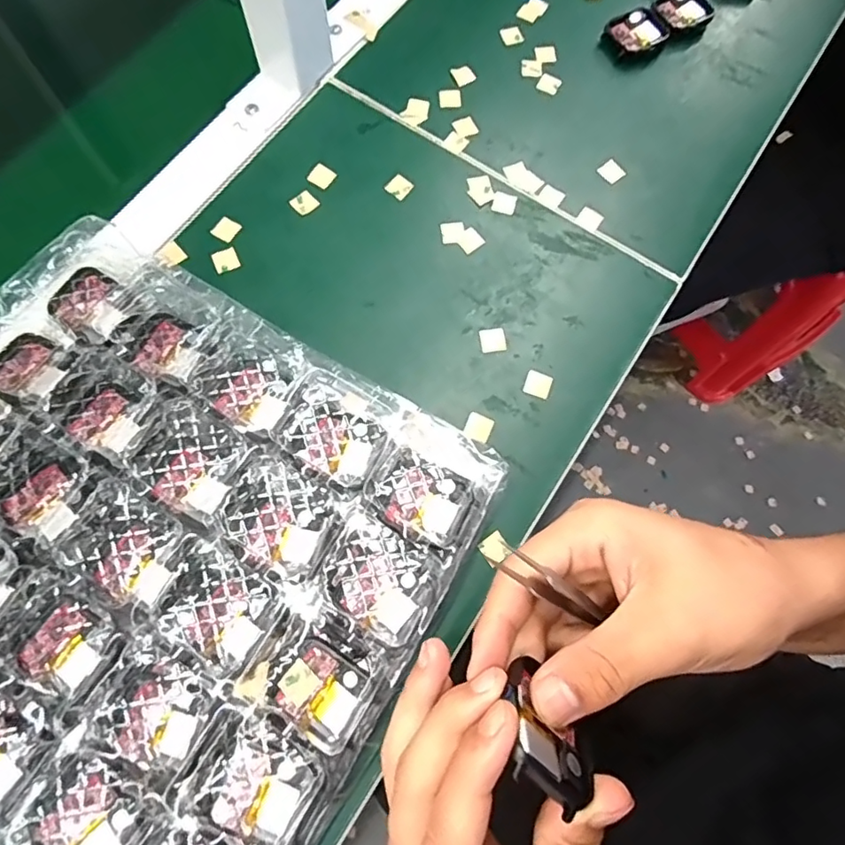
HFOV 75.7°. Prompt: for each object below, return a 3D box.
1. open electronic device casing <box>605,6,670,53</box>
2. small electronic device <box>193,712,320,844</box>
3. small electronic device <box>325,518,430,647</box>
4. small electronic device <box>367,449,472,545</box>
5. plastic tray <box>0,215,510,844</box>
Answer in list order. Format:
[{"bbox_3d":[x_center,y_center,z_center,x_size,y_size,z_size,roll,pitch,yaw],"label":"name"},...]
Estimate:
[{"bbox_3d":[0.166,-0.303,0.422,0.042,0.013,0.037,-32,77,-10],"label":"open electronic device casing"},{"bbox_3d":[-0.071,0.161,0.239,0.041,0.009,0.045,31,75,7],"label":"small electronic device"},{"bbox_3d":[-0.020,0.075,0.263,0.049,0.010,0.041,37,76,9],"label":"small electronic device"},{"bbox_3d":[-0.001,0.037,0.273,0.046,0.005,0.035,27,74,6],"label":"small electronic device"},{"bbox_3d":[-0.143,0.062,0.261,0.283,0.018,0.262,31,75,7],"label":"plastic tray"}]

